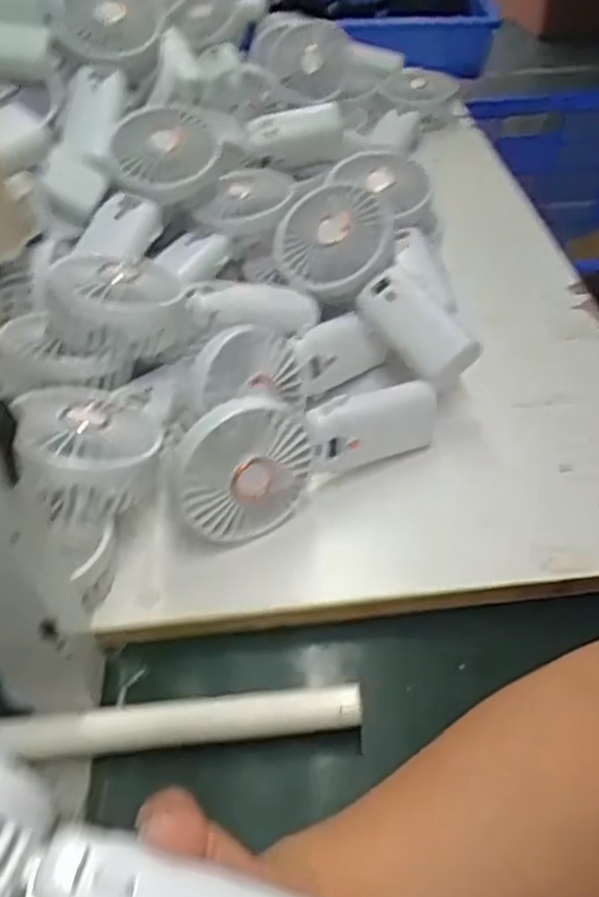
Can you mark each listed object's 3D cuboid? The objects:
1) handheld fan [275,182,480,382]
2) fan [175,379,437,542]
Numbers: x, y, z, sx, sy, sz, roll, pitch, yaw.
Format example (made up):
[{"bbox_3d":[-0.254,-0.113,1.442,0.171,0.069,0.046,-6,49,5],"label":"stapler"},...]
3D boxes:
[{"bbox_3d":[0.056,-0.122,0.562,0.084,0.057,0.190,-26,63,-23],"label":"handheld fan"},{"bbox_3d":[0.010,-0.007,0.474,0.180,0.084,0.032,-27,49,-23],"label":"fan"}]

